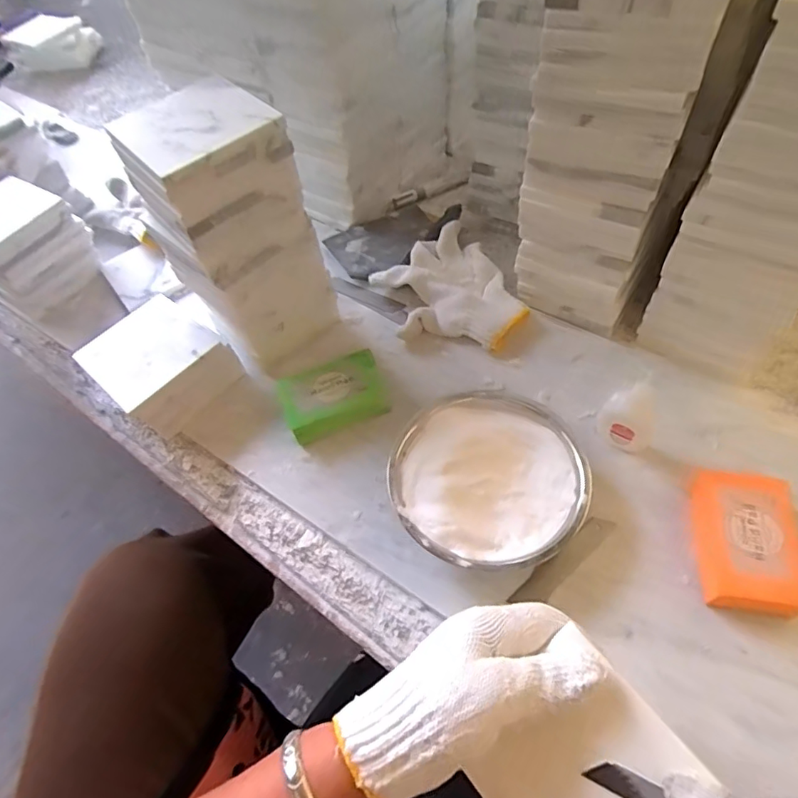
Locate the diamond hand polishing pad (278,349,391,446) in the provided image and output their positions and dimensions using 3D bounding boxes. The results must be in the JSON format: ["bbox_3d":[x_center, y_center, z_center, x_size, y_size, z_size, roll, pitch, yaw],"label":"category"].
[{"bbox_3d":[-0.059,0.000,0.495,0.090,0.033,0.059,-19,59,-7],"label":"diamond hand polishing pad"}]

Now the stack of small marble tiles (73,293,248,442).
[{"bbox_3d":[-0.228,-0.030,0.518,0.101,0.073,0.102,33,66,22],"label":"stack of small marble tiles"}]

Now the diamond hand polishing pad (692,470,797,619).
[{"bbox_3d":[0.249,0.102,0.383,0.059,0.027,0.100,8,59,9],"label":"diamond hand polishing pad"}]

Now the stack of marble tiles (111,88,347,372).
[{"bbox_3d":[-0.144,-0.140,0.491,0.107,0.235,0.113,-40,63,-19],"label":"stack of marble tiles"}]

